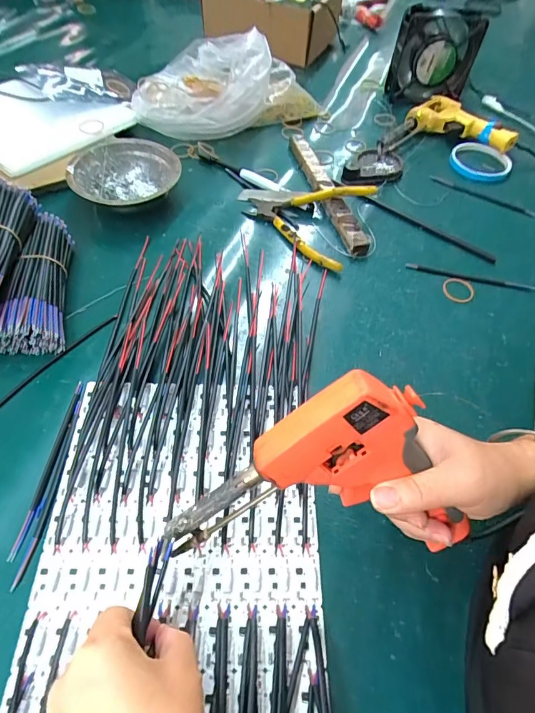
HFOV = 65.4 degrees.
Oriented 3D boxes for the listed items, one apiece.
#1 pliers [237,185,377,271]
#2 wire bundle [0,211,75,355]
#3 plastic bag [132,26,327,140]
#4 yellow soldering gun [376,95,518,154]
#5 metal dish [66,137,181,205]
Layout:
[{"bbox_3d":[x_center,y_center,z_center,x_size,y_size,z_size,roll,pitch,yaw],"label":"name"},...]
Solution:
[{"bbox_3d":[0.037,-0.182,0.509,0.154,0.037,0.129,24,57,10],"label":"pliers"},{"bbox_3d":[-0.224,-0.073,0.407,0.056,0.045,0.140,-3,57,-7],"label":"wire bundle"},{"bbox_3d":[-0.053,-0.362,0.557,0.233,0.103,0.121,8,56,0],"label":"plastic bag"},{"bbox_3d":[0.268,-0.356,0.644,0.200,0.033,0.116,1,56,-5],"label":"yellow soldering gun"},{"bbox_3d":[-0.168,-0.213,0.502,0.121,0.044,0.111,-4,57,-8],"label":"metal dish"}]

